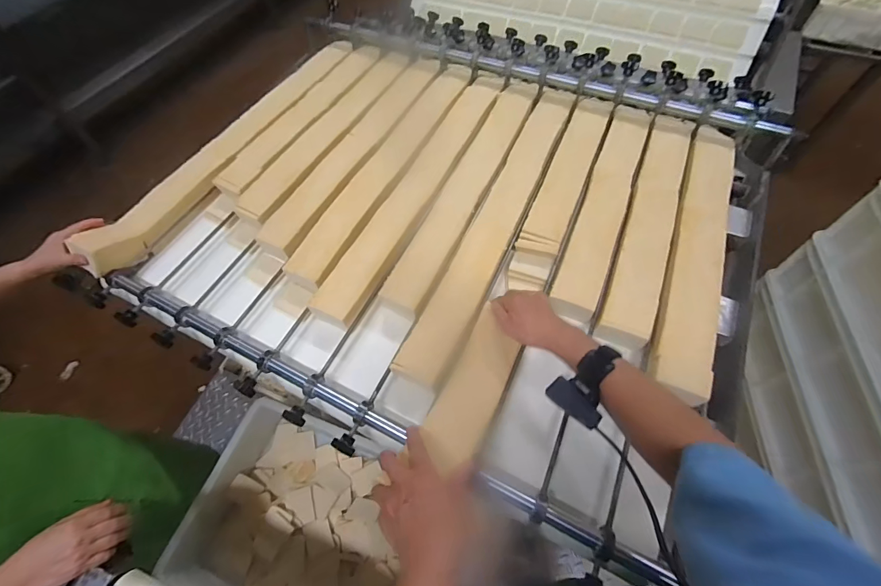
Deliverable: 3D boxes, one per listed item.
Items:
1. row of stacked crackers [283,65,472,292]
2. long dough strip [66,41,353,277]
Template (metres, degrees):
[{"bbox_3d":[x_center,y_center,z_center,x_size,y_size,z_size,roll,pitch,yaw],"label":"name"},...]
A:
[{"bbox_3d":[-0.105,-0.290,0.850,0.098,0.038,0.665,19,65,23],"label":"row of stacked crackers"},{"bbox_3d":[-0.456,-0.365,0.906,0.093,0.061,0.831,26,63,17],"label":"long dough strip"}]

